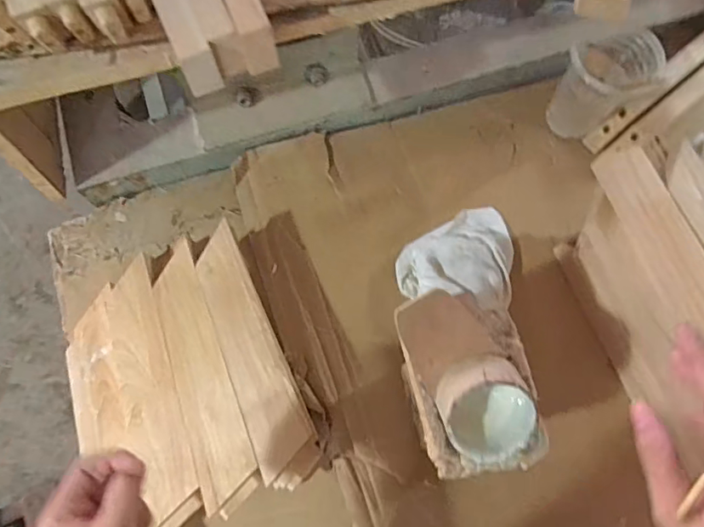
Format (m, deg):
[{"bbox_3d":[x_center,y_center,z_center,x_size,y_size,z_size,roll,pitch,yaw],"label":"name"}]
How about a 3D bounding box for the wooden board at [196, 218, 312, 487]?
[{"bbox_3d":[-0.116,0.092,0.588,0.063,0.015,0.278,-19,74,-7],"label":"wooden board"}]

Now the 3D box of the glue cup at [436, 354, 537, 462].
[{"bbox_3d":[0.122,0.129,0.472,0.085,0.058,0.093,-38,109,4],"label":"glue cup"}]

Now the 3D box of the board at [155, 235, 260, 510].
[{"bbox_3d":[-0.173,0.120,0.580,0.063,0.017,0.280,-19,74,-7],"label":"board"}]

